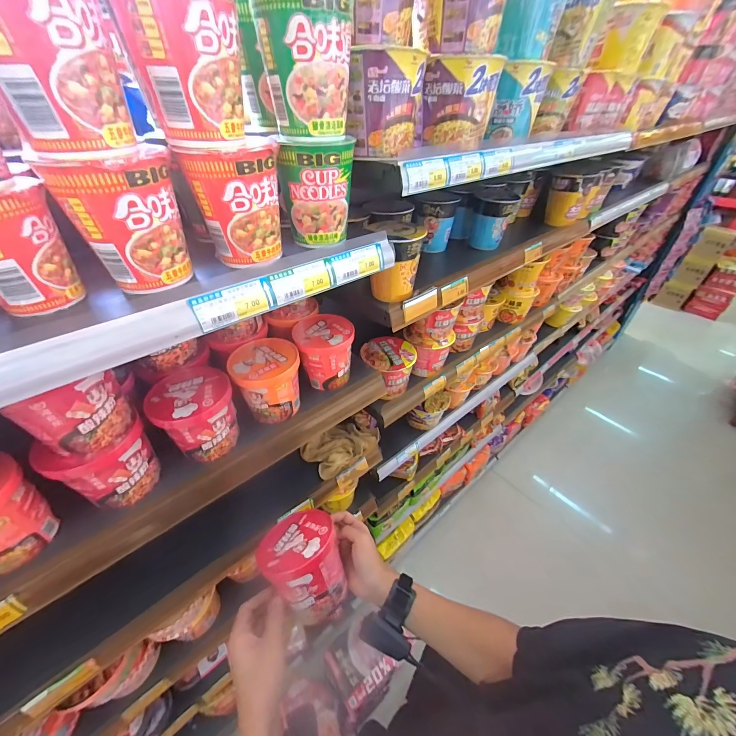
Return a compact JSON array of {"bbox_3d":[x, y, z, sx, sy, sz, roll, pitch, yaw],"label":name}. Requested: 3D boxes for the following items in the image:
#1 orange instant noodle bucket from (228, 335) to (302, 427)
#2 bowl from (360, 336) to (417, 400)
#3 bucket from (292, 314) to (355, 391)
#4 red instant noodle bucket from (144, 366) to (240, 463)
[{"bbox_3d":[-0.175,0.021,0.566,0.107,0.105,0.106,1,41,0],"label":"orange instant noodle bucket"},{"bbox_3d":[0.049,0.000,0.788,0.123,0.099,0.127,-3,41,-4],"label":"bowl"},{"bbox_3d":[-0.084,-0.031,0.632,0.107,0.109,0.102,1,41,0],"label":"bucket"},{"bbox_3d":[-0.267,0.069,0.507,0.106,0.103,0.113,1,41,0],"label":"red instant noodle bucket"}]

